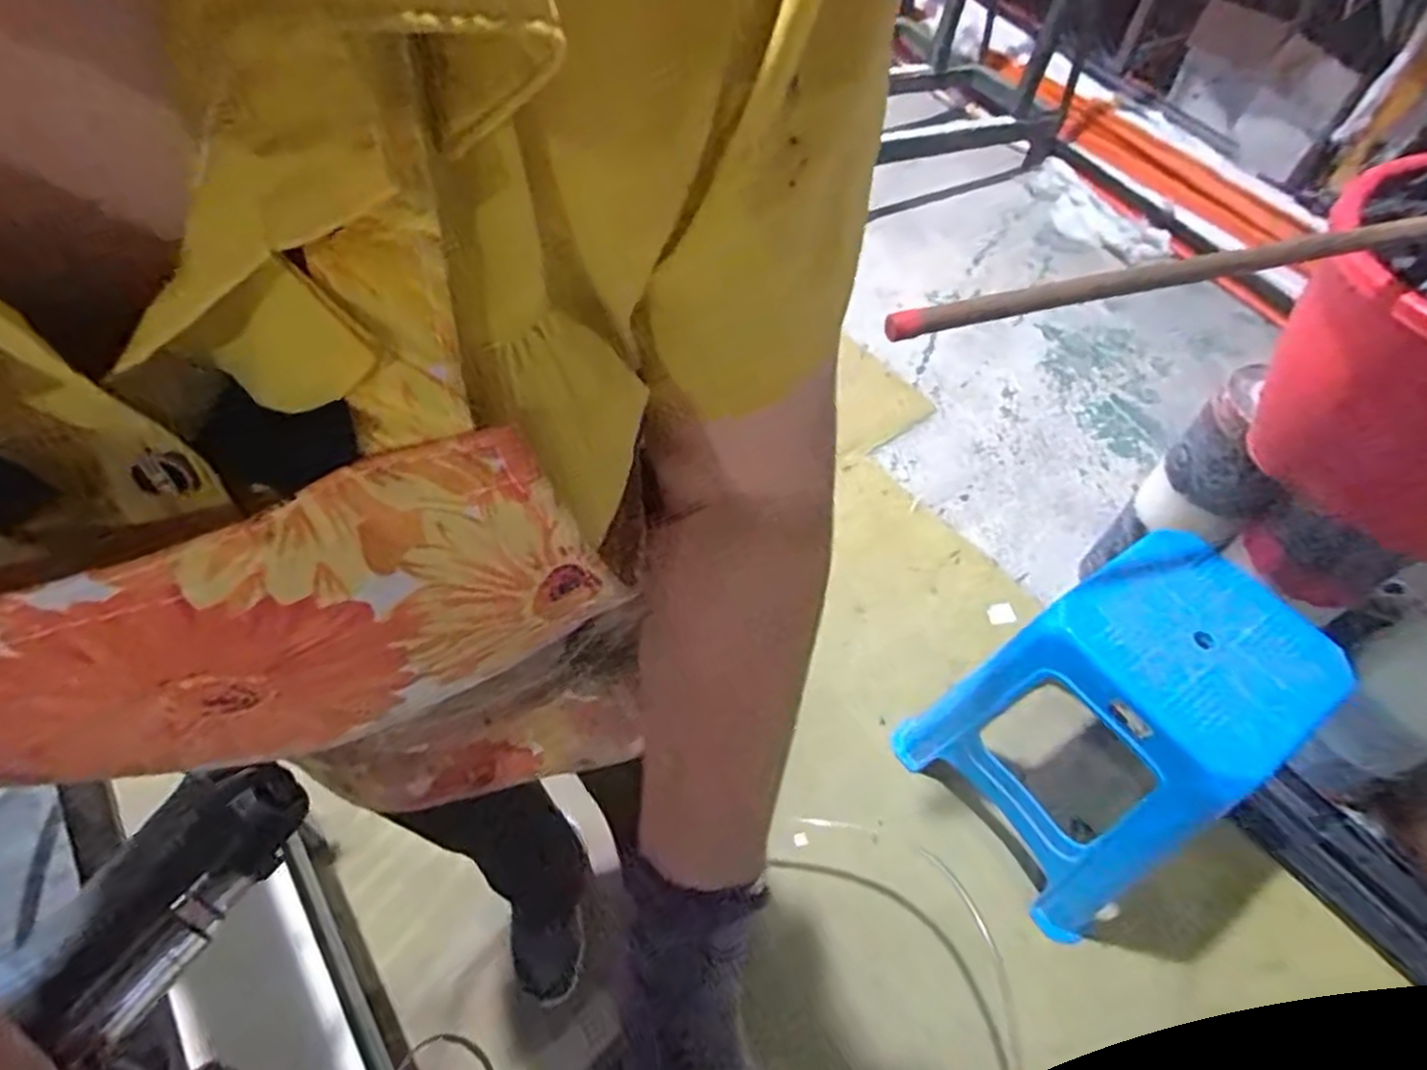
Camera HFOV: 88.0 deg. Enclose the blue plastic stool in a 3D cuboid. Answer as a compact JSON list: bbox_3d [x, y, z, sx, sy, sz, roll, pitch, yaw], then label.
[{"bbox_3d":[0.550,0.275,1.034,0.342,0.434,0.351,-25,59,-19],"label":"blue plastic stool"}]

